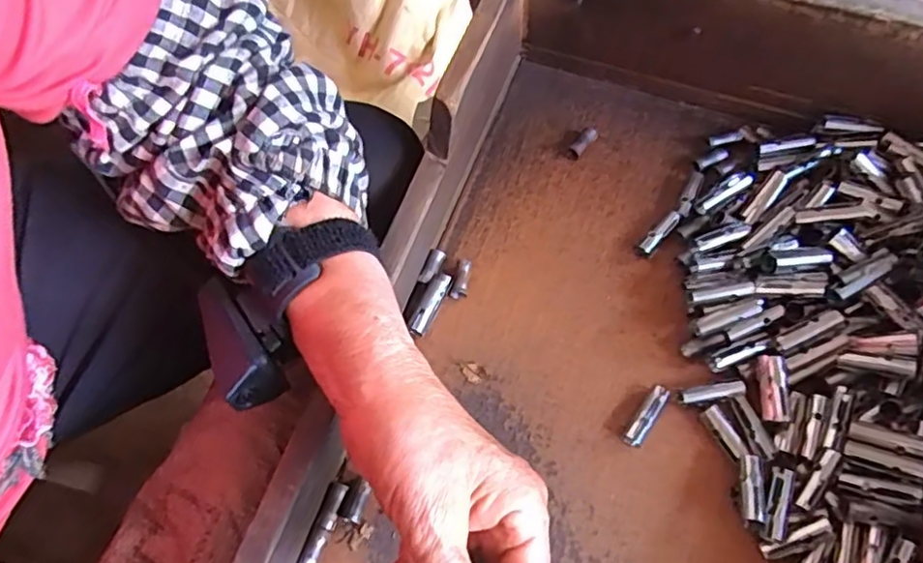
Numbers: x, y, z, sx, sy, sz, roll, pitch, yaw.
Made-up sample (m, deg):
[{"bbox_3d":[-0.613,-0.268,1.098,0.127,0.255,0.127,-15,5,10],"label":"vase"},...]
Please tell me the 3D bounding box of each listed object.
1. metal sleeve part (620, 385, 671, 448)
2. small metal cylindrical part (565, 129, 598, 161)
[{"bbox_3d":[0.107,0.077,0.361,0.011,0.011,0.037,32,66,17],"label":"metal sleeve part"},{"bbox_3d":[0.085,-0.098,0.444,0.027,0.012,0.010,-47,66,13],"label":"small metal cylindrical part"}]

